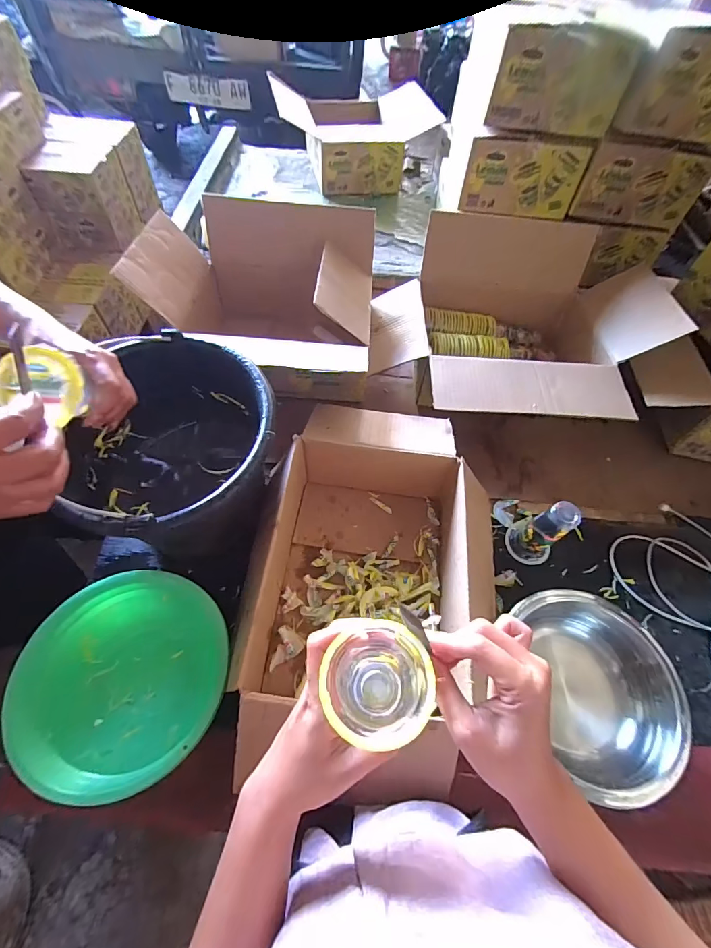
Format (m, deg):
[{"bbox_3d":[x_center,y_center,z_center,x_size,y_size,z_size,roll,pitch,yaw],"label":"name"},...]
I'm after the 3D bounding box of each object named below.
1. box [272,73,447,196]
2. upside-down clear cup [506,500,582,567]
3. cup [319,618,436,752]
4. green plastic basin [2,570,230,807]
[{"bbox_3d":[-0.003,-1.024,1.223,0.443,0.180,0.331,-10,60,-11],"label":"box"},{"bbox_3d":[0.282,0.087,0.609,0.069,0.121,0.073,2,58,-3],"label":"upside-down clear cup"},{"bbox_3d":[0.015,0.157,0.307,0.072,0.121,0.069,-1,64,2],"label":"cup"},{"bbox_3d":[-0.271,0.240,0.483,0.215,0.074,0.228,2,58,-3],"label":"green plastic basin"}]

